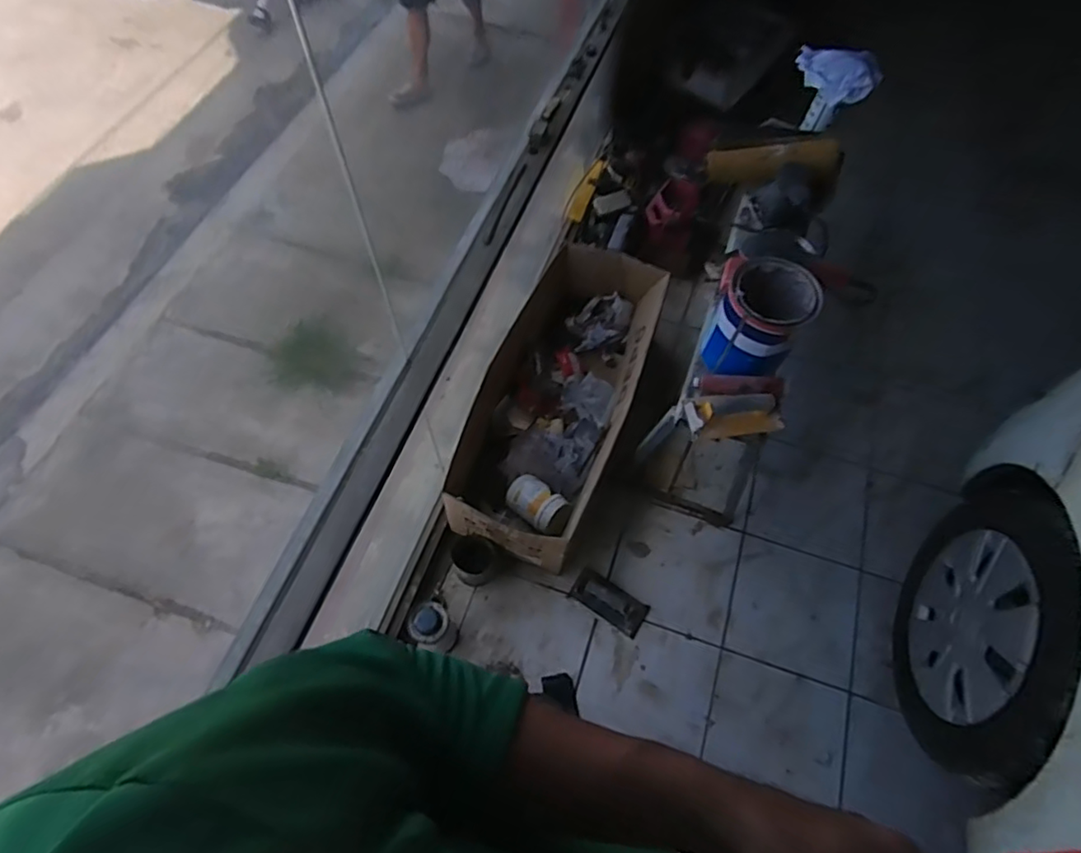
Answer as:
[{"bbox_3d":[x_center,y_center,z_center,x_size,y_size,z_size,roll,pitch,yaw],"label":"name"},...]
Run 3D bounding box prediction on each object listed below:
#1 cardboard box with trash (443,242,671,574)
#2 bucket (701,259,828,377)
[{"bbox_3d":[0.058,-0.073,1.558,0.364,0.214,0.854,19,63,8],"label":"cardboard box with trash"},{"bbox_3d":[0.418,-0.203,1.160,0.170,0.170,0.182,35,66,16],"label":"bucket"}]

